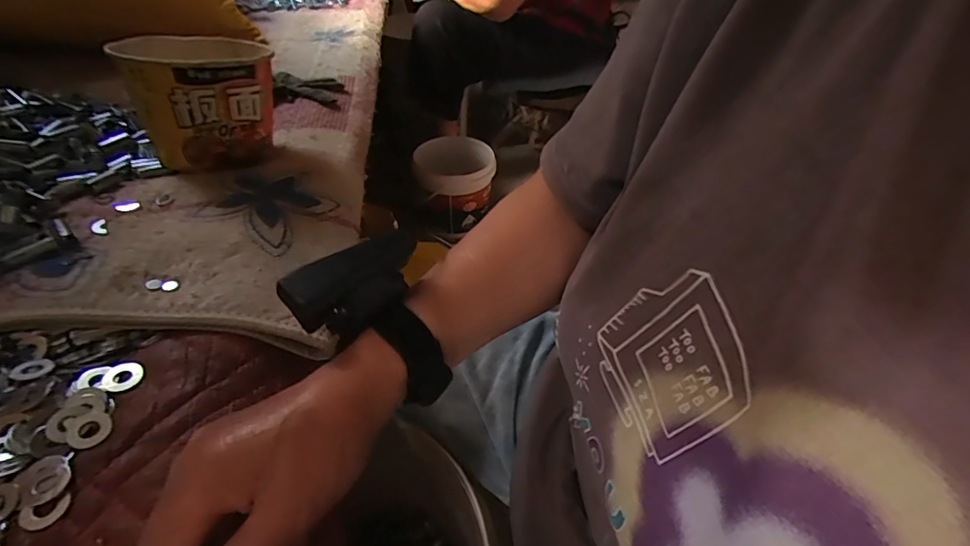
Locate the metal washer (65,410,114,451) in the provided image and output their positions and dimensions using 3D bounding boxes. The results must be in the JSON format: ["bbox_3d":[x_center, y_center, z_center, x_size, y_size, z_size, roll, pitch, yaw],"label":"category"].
[{"bbox_3d":[-0.231,0.091,0.275,0.022,0.004,0.022,-29,50,-29],"label":"metal washer"}]

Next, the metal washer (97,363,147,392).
[{"bbox_3d":[-0.232,0.066,0.300,0.021,0.004,0.023,0,42,0],"label":"metal washer"}]

